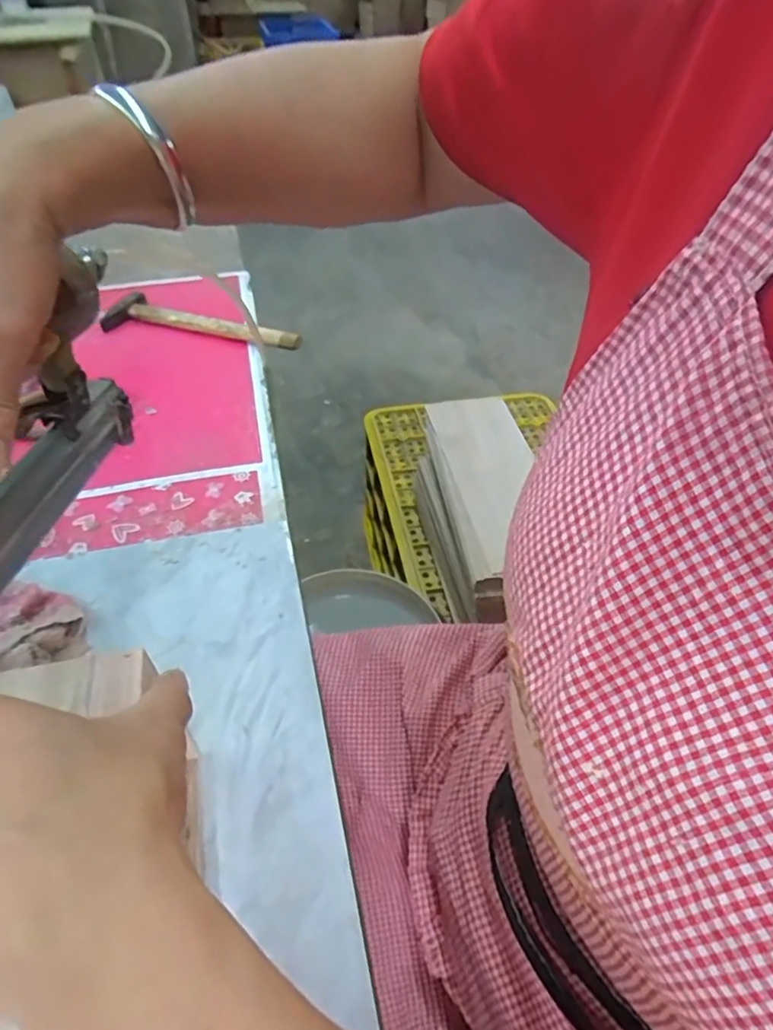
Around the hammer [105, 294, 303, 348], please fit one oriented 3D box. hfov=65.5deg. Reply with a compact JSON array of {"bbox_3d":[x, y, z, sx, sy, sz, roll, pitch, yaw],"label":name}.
[{"bbox_3d":[-0.219,-0.229,0.715,0.250,0.028,0.057,11,46,10],"label":"hammer"}]

